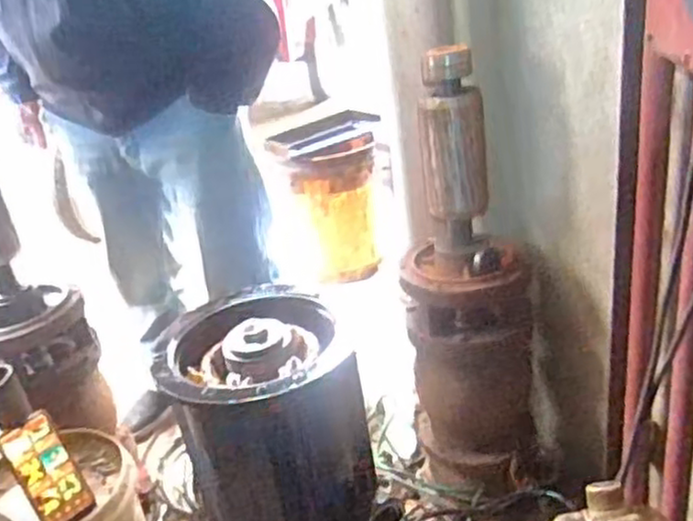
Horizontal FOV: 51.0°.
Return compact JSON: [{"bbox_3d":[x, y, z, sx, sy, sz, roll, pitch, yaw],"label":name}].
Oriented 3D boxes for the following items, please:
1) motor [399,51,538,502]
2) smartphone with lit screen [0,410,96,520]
[{"bbox_3d":[0.205,0.025,1.198,0.204,0.701,0.239,0,28,14],"label":"motor"},{"bbox_3d":[-0.433,0.308,1.058,0.014,0.165,0.078,-16,11,46],"label":"smartphone with lit screen"}]

